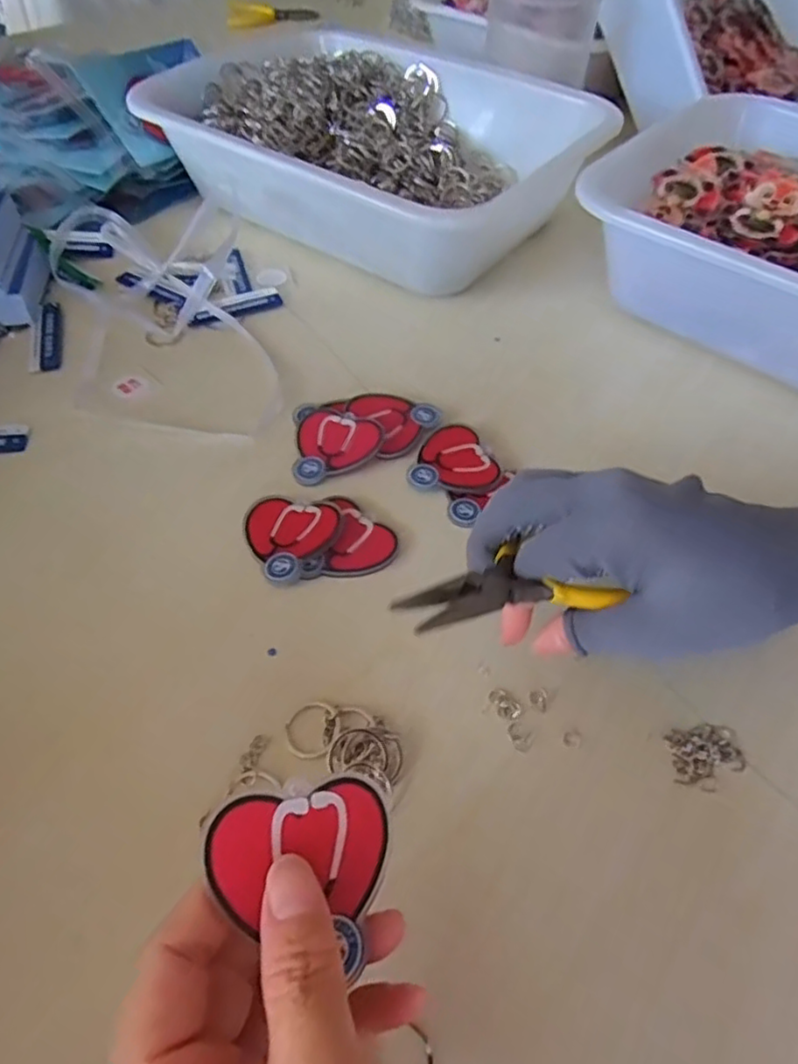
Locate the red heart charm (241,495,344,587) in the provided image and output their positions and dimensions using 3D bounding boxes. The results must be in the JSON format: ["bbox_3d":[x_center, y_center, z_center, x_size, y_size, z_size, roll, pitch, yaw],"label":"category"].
[{"bbox_3d":[-0.059,-0.001,0.339,0.049,0.006,0.051,1,53,-1],"label":"red heart charm"}]

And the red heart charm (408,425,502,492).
[{"bbox_3d":[0.032,-0.043,0.372,0.048,0.006,0.047,4,53,2],"label":"red heart charm"}]

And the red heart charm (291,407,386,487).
[{"bbox_3d":[-0.035,-0.052,0.374,0.050,0.007,0.055,-3,53,-3],"label":"red heart charm"}]

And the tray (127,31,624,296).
[{"bbox_3d":[-0.023,-0.309,0.529,0.333,0.080,0.241,31,58,20],"label":"tray"}]

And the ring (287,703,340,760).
[{"bbox_3d":[-0.037,0.085,0.278,0.023,0.005,0.023,1,53,-1],"label":"ring"}]

